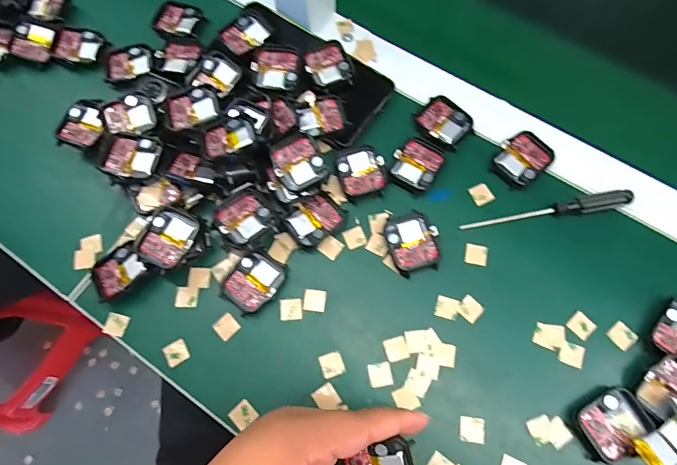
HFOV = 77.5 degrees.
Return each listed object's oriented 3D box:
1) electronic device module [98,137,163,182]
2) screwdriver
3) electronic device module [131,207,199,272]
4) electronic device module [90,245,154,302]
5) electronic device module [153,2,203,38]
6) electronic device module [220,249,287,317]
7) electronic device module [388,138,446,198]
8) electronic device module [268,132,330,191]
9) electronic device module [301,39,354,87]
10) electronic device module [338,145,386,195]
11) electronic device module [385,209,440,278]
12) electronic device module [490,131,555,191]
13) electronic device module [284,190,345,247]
[{"bbox_3d":[-0.160,-0.057,0.327,0.042,0.010,0.036,4,71,3],"label":"electronic device module"},{"bbox_3d":[0.161,-0.015,0.326,0.130,0.013,0.014,-11,71,-2],"label":"screwdriver"},{"bbox_3d":[-0.124,0.003,0.308,0.038,0.007,0.043,25,70,9],"label":"electronic device module"},{"bbox_3d":[-0.165,0.029,0.318,0.041,0.014,0.035,-36,64,-11],"label":"electronic device module"},{"bbox_3d":[-0.150,-0.198,0.395,0.042,0.004,0.039,20,73,8],"label":"electronic device module"},{"bbox_3d":[-0.063,0.038,0.317,0.037,0.011,0.044,32,75,12],"label":"electronic device module"},{"bbox_3d":[0.063,-0.055,0.343,0.036,0.006,0.046,27,74,10],"label":"electronic device module"},{"bbox_3d":[-0.032,-0.053,0.327,0.036,0.010,0.044,-30,73,-9],"label":"electronic device module"},{"bbox_3d":[-0.009,-0.143,0.360,0.036,0.007,0.045,-26,76,-11],"label":"electronic device module"},{"bbox_3d":[0.019,-0.050,0.342,0.035,0.007,0.039,-13,71,-3],"label":"electronic device module"},{"bbox_3d":[0.057,0.008,0.323,0.037,0.010,0.046,-16,71,-4],"label":"electronic device module"},{"bbox_3d":[0.149,-0.059,0.342,0.046,0.009,0.038,-42,75,-12],"label":"electronic device module"},{"bbox_3d":[-0.018,-0.009,0.331,0.033,0.010,0.040,42,77,14],"label":"electronic device module"}]

